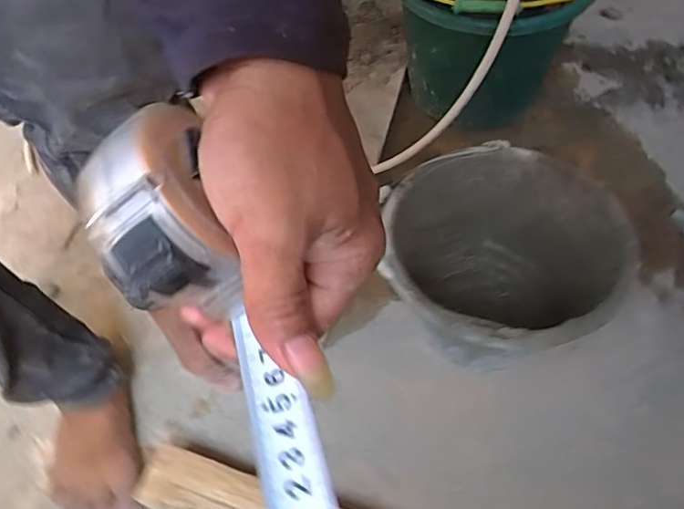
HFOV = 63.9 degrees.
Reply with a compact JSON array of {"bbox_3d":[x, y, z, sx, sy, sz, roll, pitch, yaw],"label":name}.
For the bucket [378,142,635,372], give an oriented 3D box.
[{"bbox_3d":[0.175,0.027,0.635,0.231,0.186,0.257,28,59,22],"label":"bucket"}]

